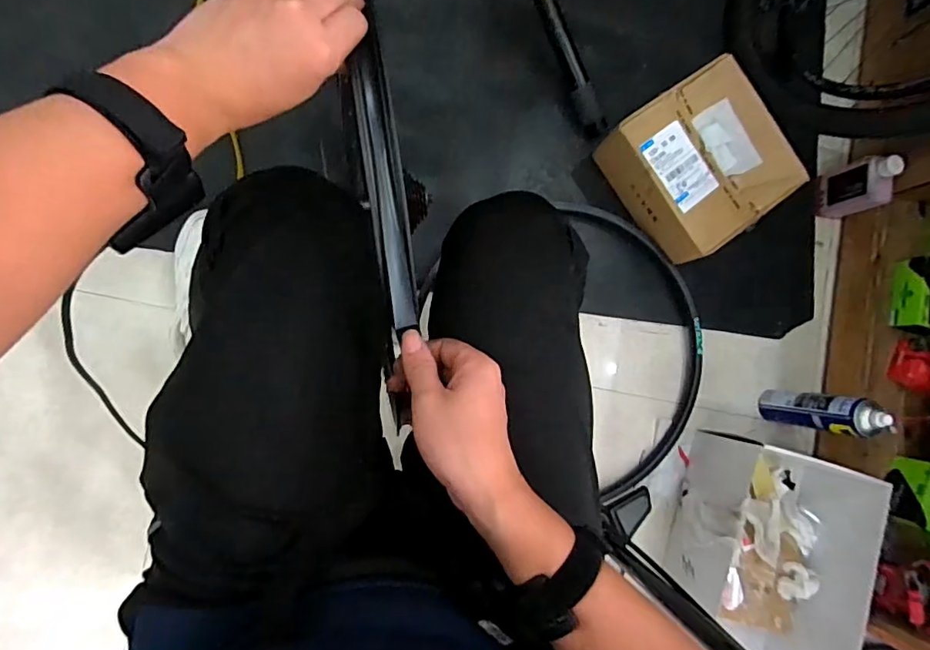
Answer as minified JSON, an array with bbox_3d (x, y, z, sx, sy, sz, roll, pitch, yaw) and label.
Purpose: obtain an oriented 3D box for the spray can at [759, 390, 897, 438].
[{"bbox_3d":[0.633,0.155,0.931,0.052,0.241,0.064,7,86,-10],"label":"spray can"}]

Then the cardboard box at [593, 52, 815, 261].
[{"bbox_3d":[0.428,-0.293,0.939,0.259,0.098,0.275,-35,94,-10],"label":"cardboard box"}]

